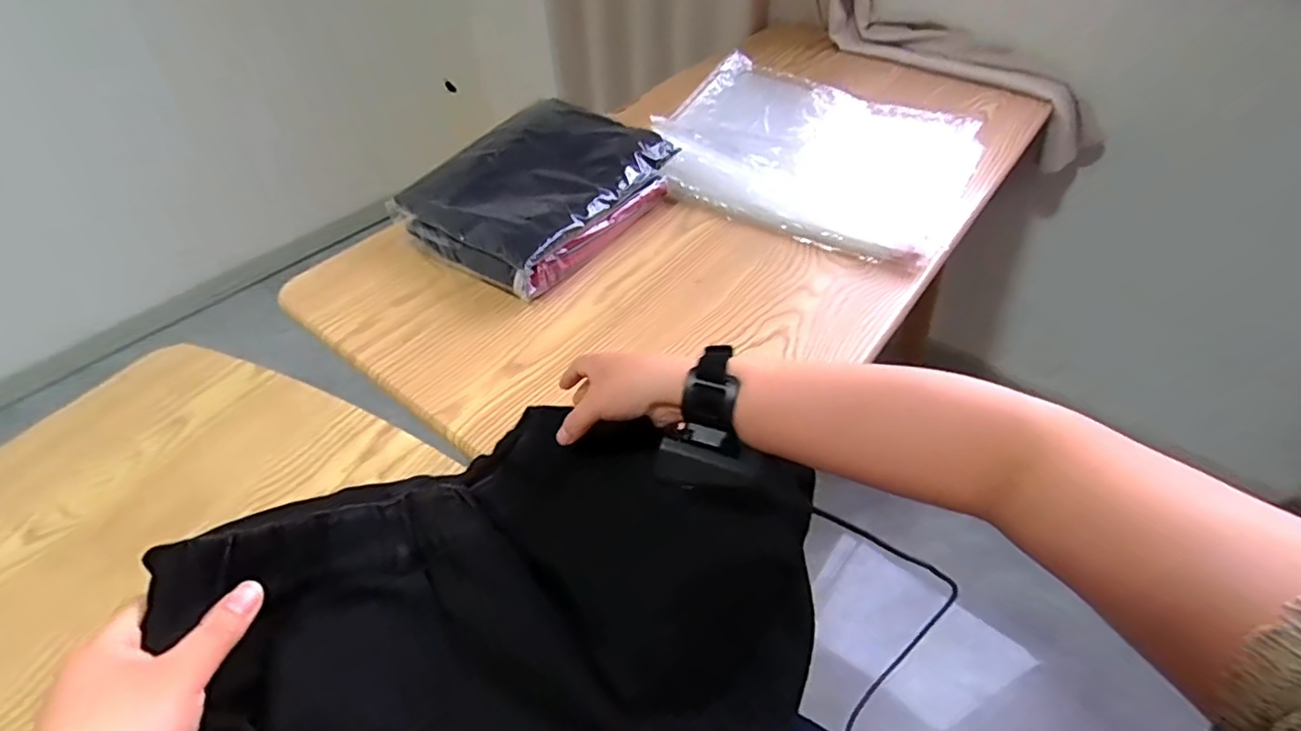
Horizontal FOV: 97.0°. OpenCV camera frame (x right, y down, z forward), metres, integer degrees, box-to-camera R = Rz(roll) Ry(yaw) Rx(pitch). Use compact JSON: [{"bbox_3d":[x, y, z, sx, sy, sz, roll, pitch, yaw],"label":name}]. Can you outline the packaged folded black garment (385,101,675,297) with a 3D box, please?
[{"bbox_3d":[-0.135,-0.215,0.704,0.215,0.082,0.274,29,55,24],"label":"packaged folded black garment"}]

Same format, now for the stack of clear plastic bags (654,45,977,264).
[{"bbox_3d":[0.226,-0.303,0.791,0.407,0.051,0.340,22,53,19],"label":"stack of clear plastic bags"}]

